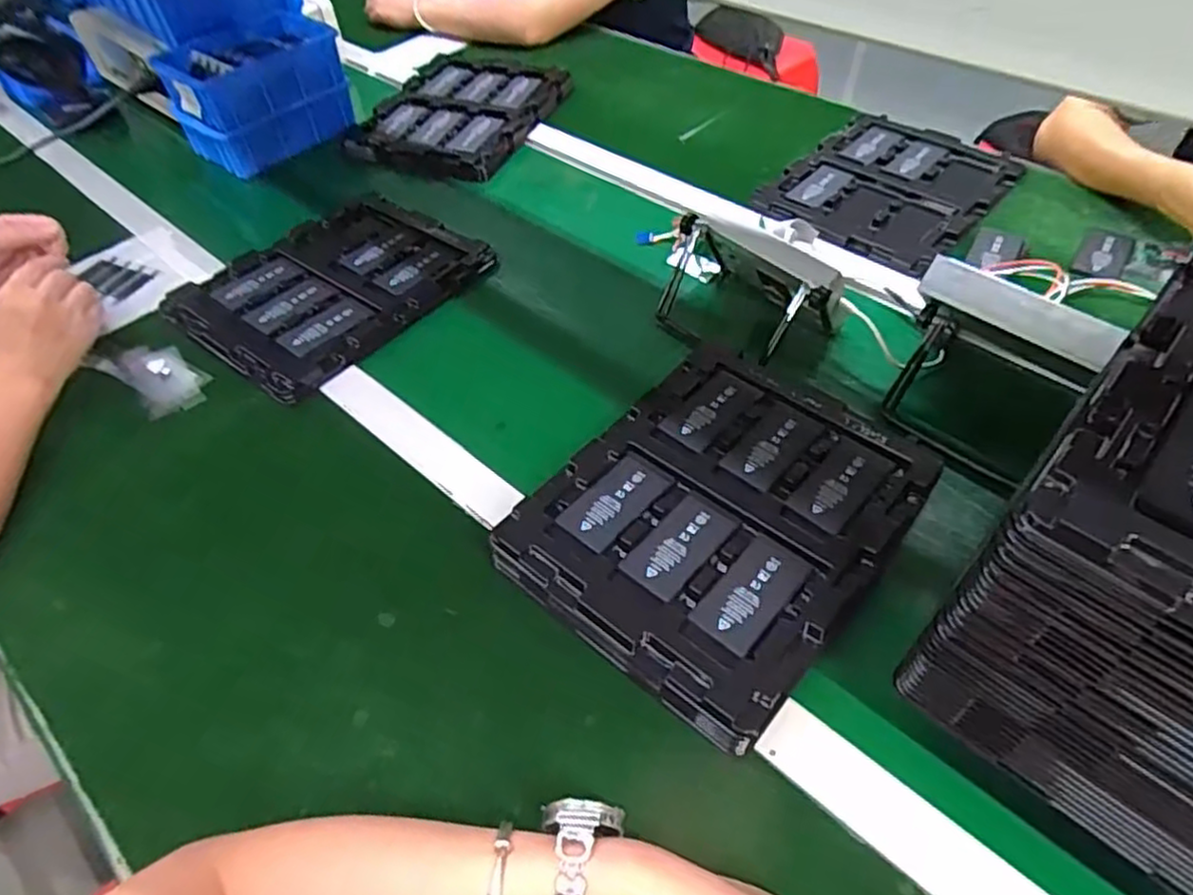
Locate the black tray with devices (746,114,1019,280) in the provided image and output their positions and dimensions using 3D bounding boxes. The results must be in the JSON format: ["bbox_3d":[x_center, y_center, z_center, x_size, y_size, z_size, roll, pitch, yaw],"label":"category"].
[{"bbox_3d":[0.344,-0.311,0.845,0.217,0.015,0.302,33,58,26],"label":"black tray with devices"}]

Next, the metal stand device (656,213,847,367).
[{"bbox_3d":[0.139,-0.148,0.661,0.097,0.079,0.156,-37,58,-25],"label":"metal stand device"}]

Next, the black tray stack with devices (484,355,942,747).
[{"bbox_3d":[0.091,0.048,0.528,0.216,0.040,0.275,33,58,26],"label":"black tray stack with devices"}]

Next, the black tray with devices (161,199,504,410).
[{"bbox_3d":[-0.270,-0.172,0.742,0.217,0.016,0.276,31,57,25],"label":"black tray with devices"}]

